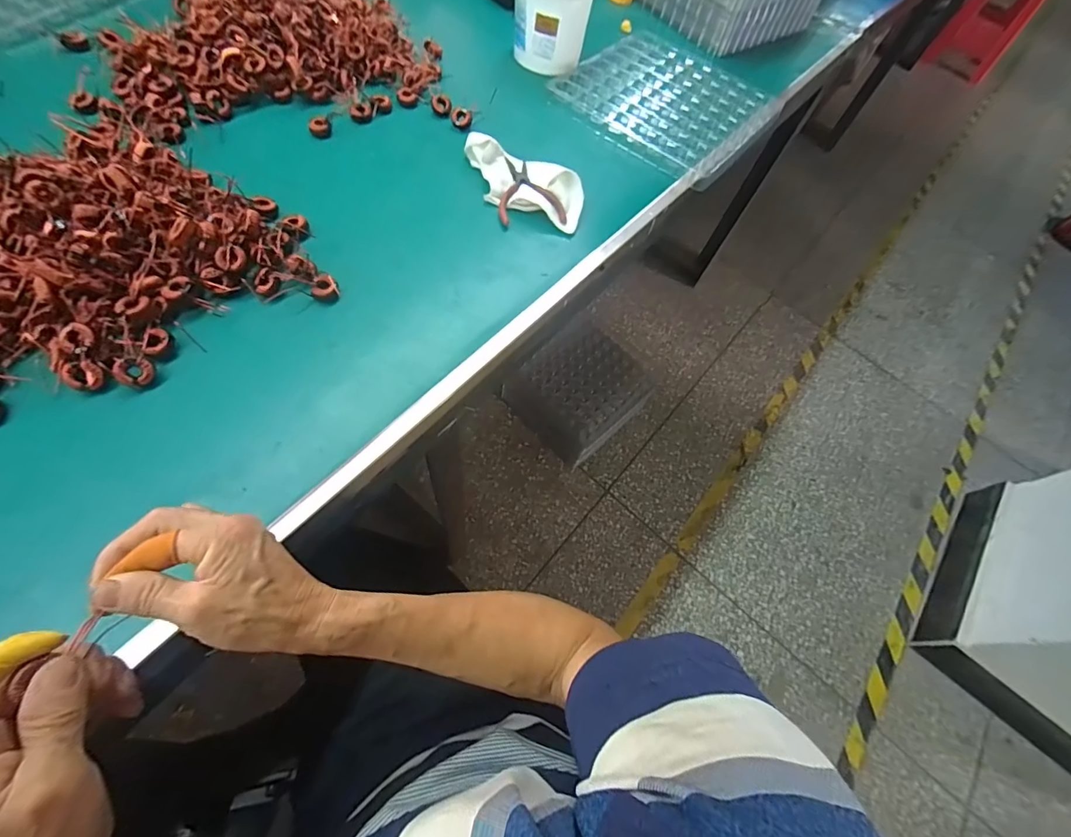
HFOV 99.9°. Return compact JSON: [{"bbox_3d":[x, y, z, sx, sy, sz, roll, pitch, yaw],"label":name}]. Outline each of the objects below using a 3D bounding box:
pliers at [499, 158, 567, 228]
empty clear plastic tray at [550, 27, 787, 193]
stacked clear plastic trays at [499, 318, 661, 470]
[{"bbox_3d":[-0.004,-0.285,0.569,0.082,0.012,0.104,3,64,-7],"label":"pliers"},{"bbox_3d":[0.210,-0.508,0.706,0.293,0.016,0.298,39,65,11],"label":"empty clear plastic tray"},{"bbox_3d":[0.121,-0.070,1.187,0.299,0.135,0.278,-33,73,-22],"label":"stacked clear plastic trays"}]

